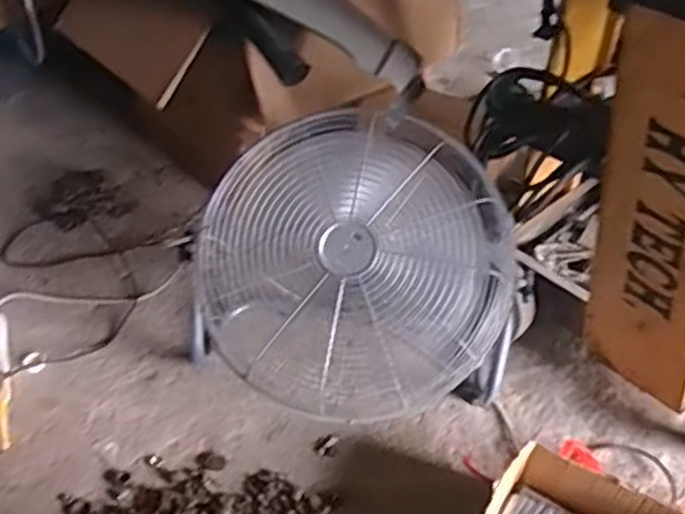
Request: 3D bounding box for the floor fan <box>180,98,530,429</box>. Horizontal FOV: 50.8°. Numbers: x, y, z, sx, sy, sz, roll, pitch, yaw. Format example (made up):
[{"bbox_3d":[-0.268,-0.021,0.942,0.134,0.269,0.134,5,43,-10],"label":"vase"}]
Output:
[{"bbox_3d":[0.038,0.036,1.082,0.435,0.376,0.301,21,45,21],"label":"floor fan"}]

